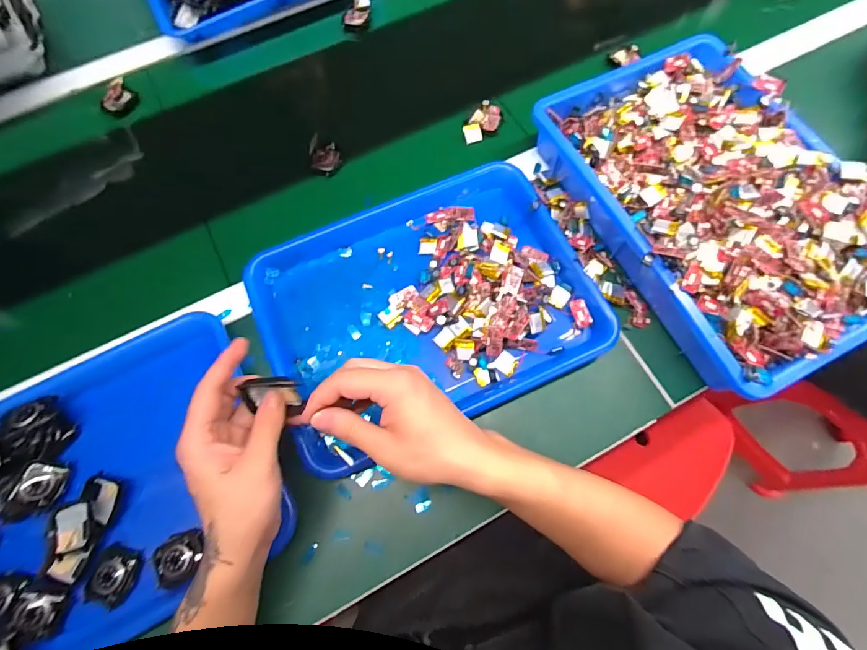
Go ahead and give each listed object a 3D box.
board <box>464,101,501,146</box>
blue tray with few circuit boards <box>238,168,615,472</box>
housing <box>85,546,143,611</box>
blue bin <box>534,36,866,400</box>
[{"bbox_3d":[0.060,-0.256,0.526,0.038,0.020,0.057,33,75,11],"label":"board"},{"bbox_3d":[-0.010,-0.028,0.437,0.334,0.037,0.258,-23,73,-6],"label":"blue tray with few circuit boards"},{"bbox_3d":[-0.284,0.223,0.366,0.042,0.011,0.044,10,72,4],"label":"housing"},{"bbox_3d":[0.296,-0.137,0.436,0.242,0.078,0.378,-24,73,-7],"label":"blue bin"}]

